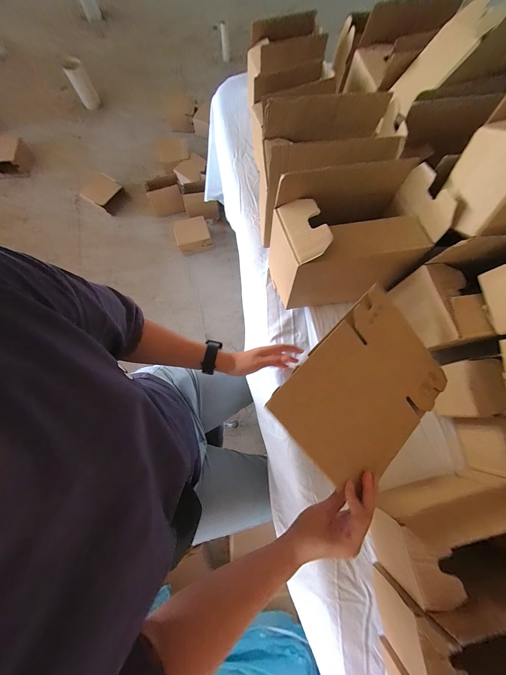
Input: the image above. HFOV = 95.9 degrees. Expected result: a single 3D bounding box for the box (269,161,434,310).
[{"bbox_3d":[0.167,-0.163,0.437,0.235,0.176,0.176,-8,76,-3],"label":"box"}]

